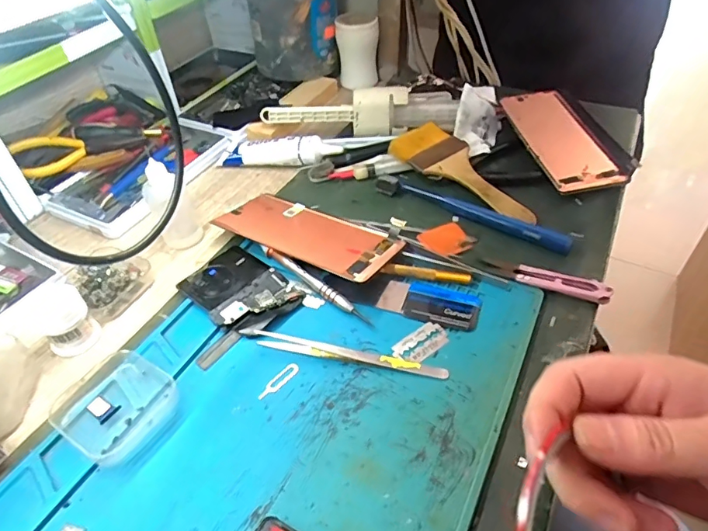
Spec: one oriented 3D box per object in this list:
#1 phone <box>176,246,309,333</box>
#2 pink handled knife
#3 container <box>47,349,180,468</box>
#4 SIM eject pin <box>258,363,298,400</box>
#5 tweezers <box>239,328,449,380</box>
[{"bbox_3d":[-0.090,0.018,0.387,0.087,0.008,0.065,30,54,28],"label":"phone"},{"bbox_3d":[0.149,0.008,0.383,0.093,0.011,0.020,19,49,20],"label":"pink handled knife"},{"bbox_3d":[-0.154,0.087,0.314,0.071,0.017,0.062,23,50,23],"label":"container"},{"bbox_3d":[-0.051,0.077,0.330,0.033,0.004,0.010,-35,54,-28],"label":"SIM eject pin"},{"bbox_3d":[-0.009,0.059,0.341,0.146,0.011,0.011,9,46,11],"label":"tweezers"}]

